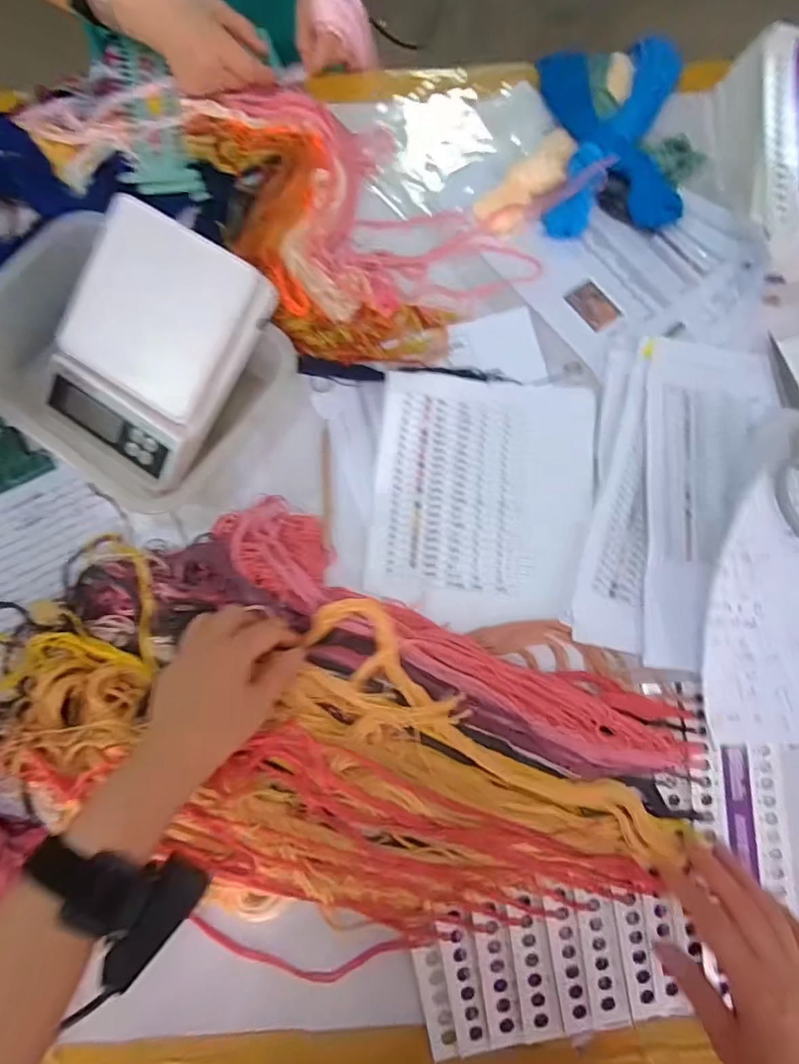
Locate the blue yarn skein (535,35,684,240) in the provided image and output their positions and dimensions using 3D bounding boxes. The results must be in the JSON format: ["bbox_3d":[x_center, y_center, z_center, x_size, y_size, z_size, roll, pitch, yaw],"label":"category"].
[{"bbox_3d":[0.241,-0.445,0.600,0.159,0.039,0.260,3,76,1],"label":"blue yarn skein"}]

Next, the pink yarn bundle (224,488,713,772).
[{"bbox_3d":[0.044,0.090,0.465,0.442,0.032,0.082,27,77,7],"label":"pink yarn bundle"}]

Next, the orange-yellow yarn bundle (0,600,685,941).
[{"bbox_3d":[-0.040,0.191,0.438,0.532,0.058,0.247,15,76,-1],"label":"orange-yellow yarn bundle"}]

